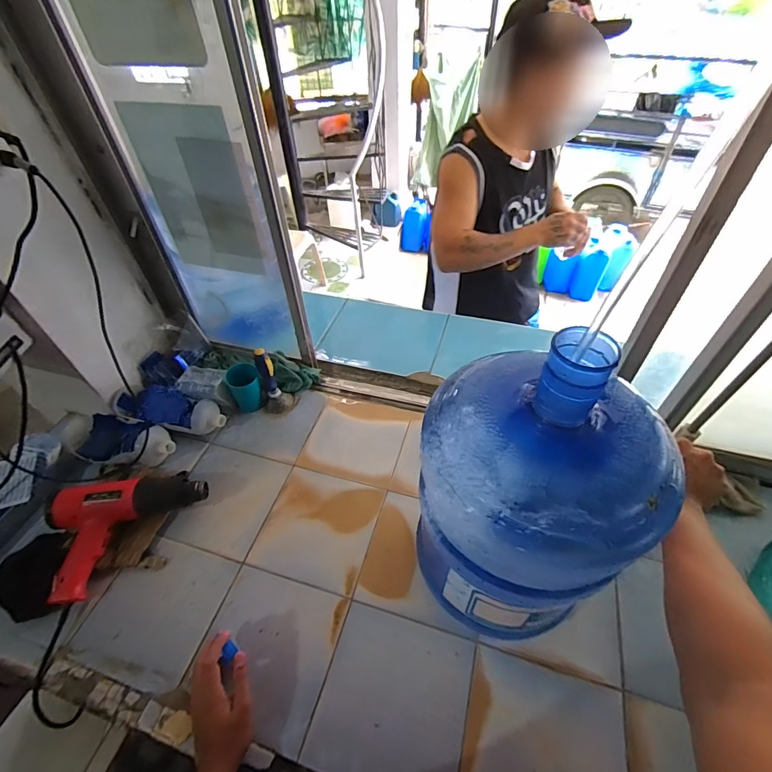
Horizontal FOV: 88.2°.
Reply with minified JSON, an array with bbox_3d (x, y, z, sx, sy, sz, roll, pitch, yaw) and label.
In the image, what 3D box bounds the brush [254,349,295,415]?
[{"bbox_3d":[-0.249,-0.011,0.867,0.067,0.153,0.048,-18,50,-13],"label":"brush"}]

